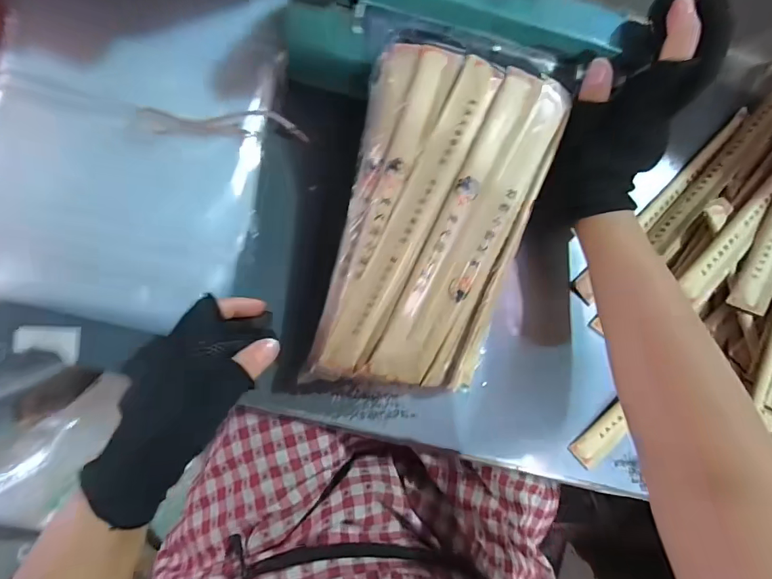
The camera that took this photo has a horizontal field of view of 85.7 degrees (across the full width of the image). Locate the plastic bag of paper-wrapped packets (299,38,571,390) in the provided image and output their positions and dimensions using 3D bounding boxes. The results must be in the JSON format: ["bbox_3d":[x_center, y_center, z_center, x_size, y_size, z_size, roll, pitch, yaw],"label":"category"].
[{"bbox_3d":[0.040,-0.048,0.336,0.144,0.028,0.262,14,99,-6],"label":"plastic bag of paper-wrapped packets"}]

